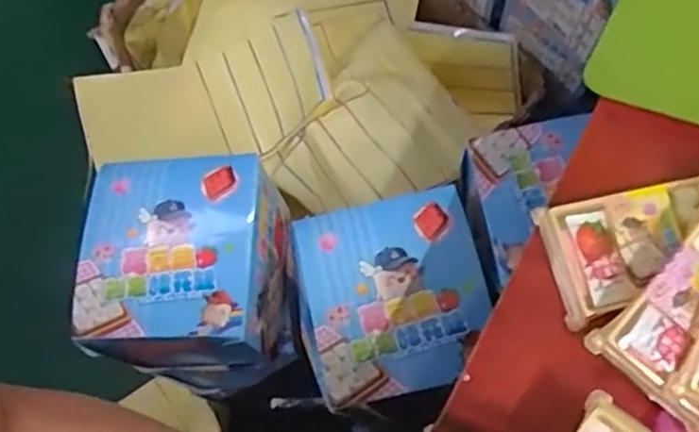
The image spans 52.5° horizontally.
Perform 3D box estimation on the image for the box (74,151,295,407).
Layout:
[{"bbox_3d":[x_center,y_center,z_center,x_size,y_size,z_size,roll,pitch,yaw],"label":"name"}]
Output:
[{"bbox_3d":[-0.140,0.064,0.687,0.158,0.219,0.163,-2,69,2],"label":"box"}]

